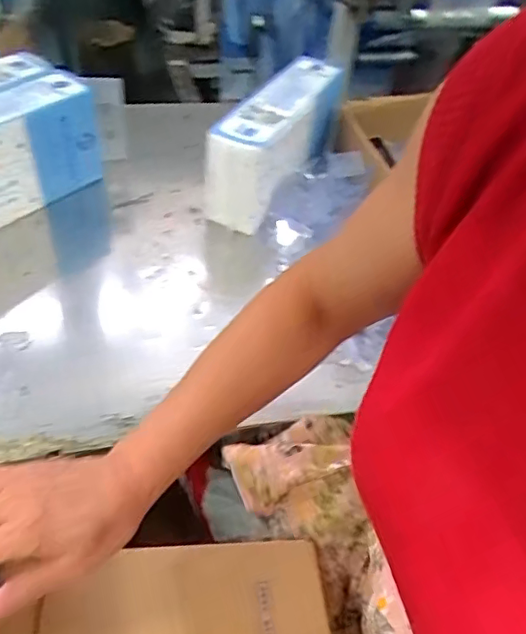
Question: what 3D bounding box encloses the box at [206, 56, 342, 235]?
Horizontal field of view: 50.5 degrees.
[{"bbox_3d":[0.025,-0.286,0.916,0.102,0.166,0.305,22,48,14],"label":"box"}]

